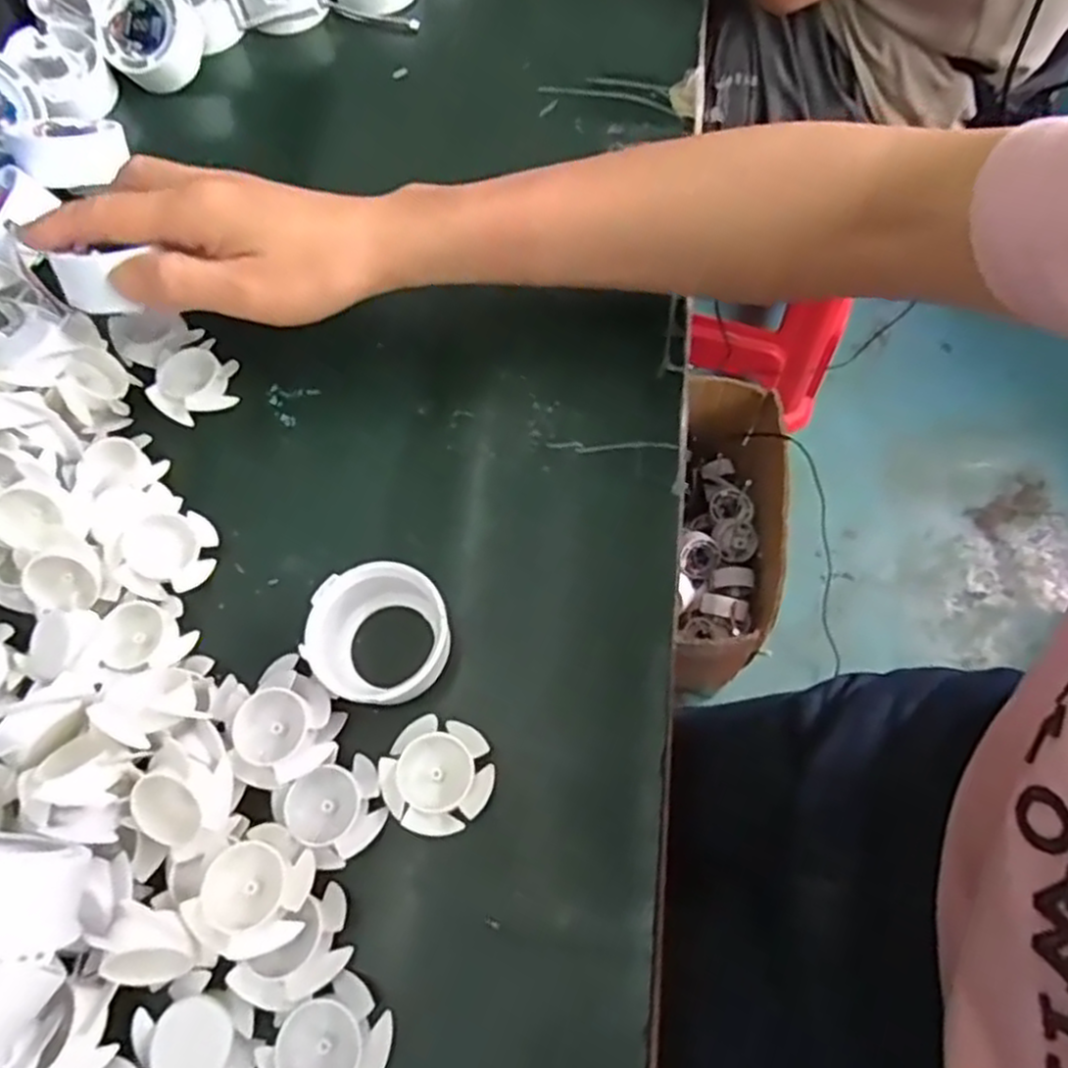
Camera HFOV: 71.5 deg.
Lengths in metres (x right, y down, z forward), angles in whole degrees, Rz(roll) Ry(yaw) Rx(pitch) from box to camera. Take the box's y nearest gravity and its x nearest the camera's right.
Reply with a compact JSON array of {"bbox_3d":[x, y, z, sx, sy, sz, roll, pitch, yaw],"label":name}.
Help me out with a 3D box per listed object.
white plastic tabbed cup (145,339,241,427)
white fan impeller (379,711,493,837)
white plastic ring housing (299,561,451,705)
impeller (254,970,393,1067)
[{"bbox_3d":[-0.161,-0.071,0.353,0.040,0.010,0.033,-26,68,-11],"label":"white plastic tabbed cup"},{"bbox_3d":[-0.036,0.090,0.278,0.039,0.014,0.040,29,69,12],"label":"white fan impeller"},{"bbox_3d":[-0.060,0.041,0.296,0.052,0.028,0.052,0,66,0],"label":"white plastic ring housing"},{"bbox_3d":[-0.067,0.169,0.242,0.038,0.012,0.036,-42,72,-17],"label":"impeller"}]

